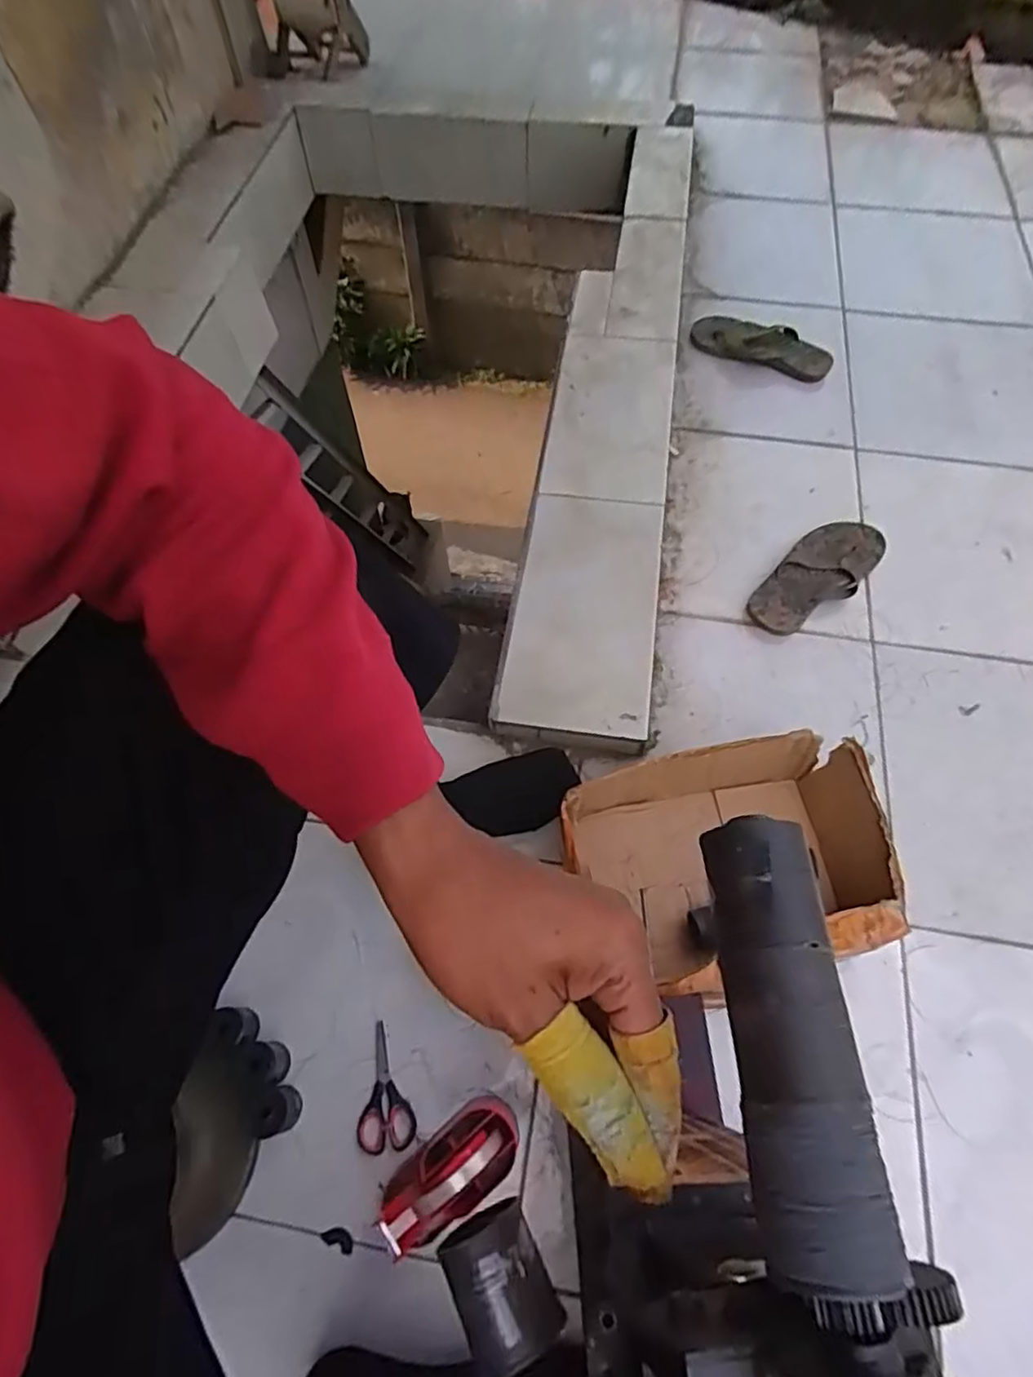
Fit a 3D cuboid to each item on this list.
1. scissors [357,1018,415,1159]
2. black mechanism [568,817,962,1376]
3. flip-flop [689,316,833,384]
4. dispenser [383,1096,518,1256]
[{"bbox_3d":[-0.147,0.436,0.710,0.060,0.005,0.122,-12,64,-2],"label":"scissors"},{"bbox_3d":[0.083,0.185,0.216,0.116,0.070,0.271,5,70,6],"label":"black mechanism"},{"bbox_3d":[0.456,-0.634,1.212,0.258,0.042,0.094,22,67,14],"label":"flip-flop"},{"bbox_3d":[-0.062,0.469,0.634,0.142,0.097,0.059,-40,68,-15],"label":"dispenser"}]

